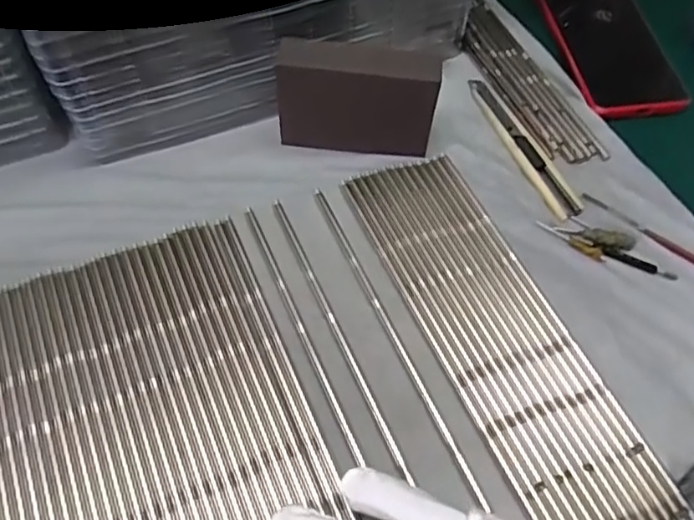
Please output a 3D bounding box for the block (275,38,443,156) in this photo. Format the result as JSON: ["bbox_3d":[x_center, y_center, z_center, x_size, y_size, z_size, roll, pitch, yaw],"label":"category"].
[{"bbox_3d":[0.006,-0.101,0.404,0.097,0.072,0.022,6,58,-1],"label":"block"}]

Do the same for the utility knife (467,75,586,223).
[{"bbox_3d":[0.121,-0.080,0.440,0.021,0.004,0.127,-20,62,-16],"label":"utility knife"}]

